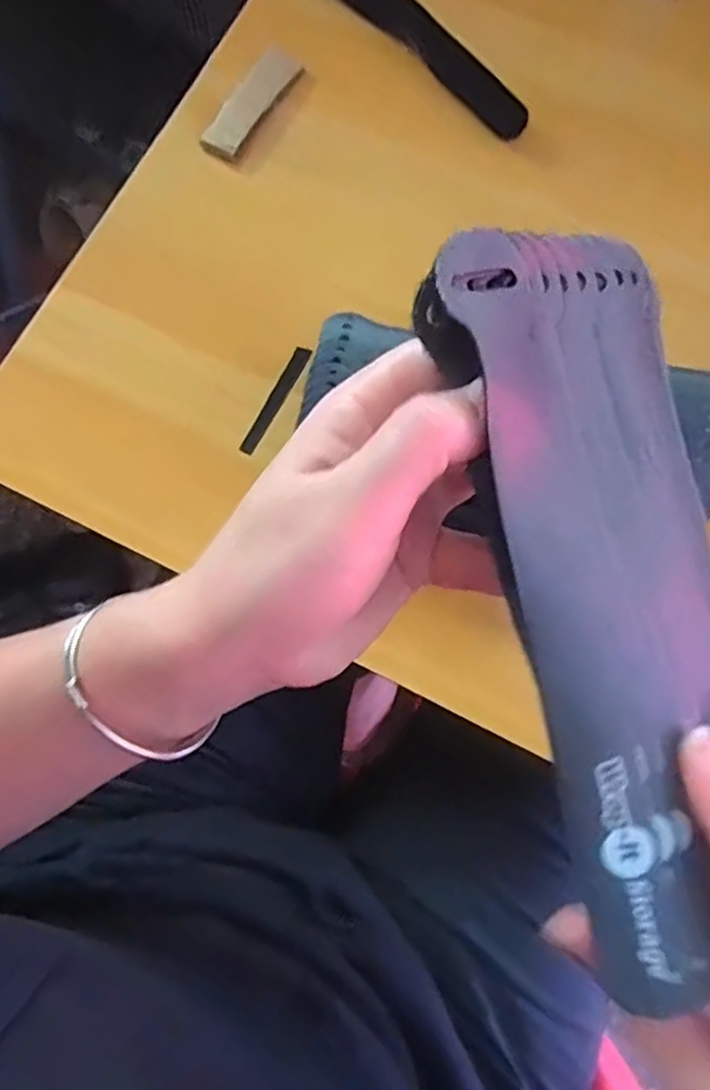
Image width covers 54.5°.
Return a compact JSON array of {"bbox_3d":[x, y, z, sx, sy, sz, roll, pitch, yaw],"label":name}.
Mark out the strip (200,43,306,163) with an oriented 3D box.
[{"bbox_3d":[-0.067,-0.289,0.451,0.027,0.009,0.093,30,78,9],"label":"strip"}]

